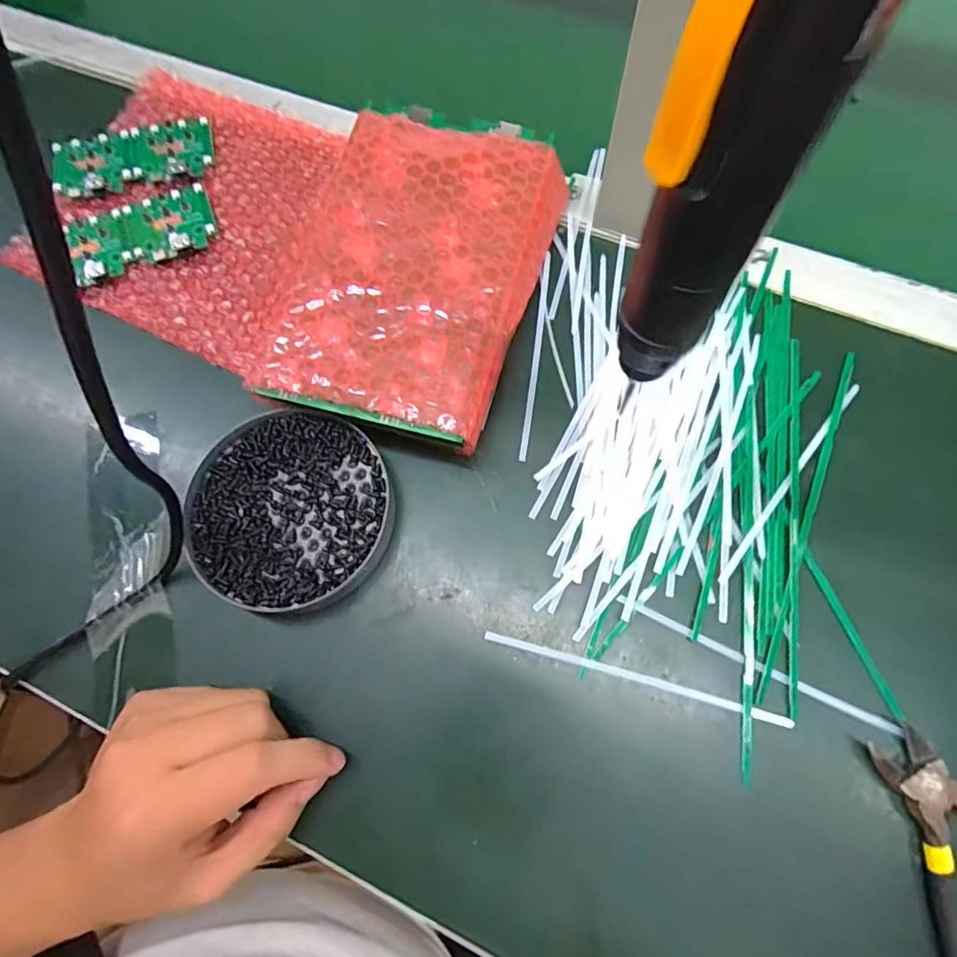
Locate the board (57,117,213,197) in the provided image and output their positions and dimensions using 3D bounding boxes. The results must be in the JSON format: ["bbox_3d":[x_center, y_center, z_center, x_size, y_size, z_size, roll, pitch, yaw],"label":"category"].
[{"bbox_3d":[-0.252,-0.234,0.385,0.110,0.007,0.056,-15,72,-2],"label":"board"}]

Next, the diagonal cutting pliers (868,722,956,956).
[{"bbox_3d":[0.226,0.180,0.230,0.103,0.024,0.129,-28,70,-11],"label":"diagonal cutting pliers"}]

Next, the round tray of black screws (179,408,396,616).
[{"bbox_3d":[-0.105,0.017,0.295,0.109,0.023,0.107,-1,72,3],"label":"round tray of black screws"}]

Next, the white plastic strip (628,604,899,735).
[{"bbox_3d":[0.145,0.097,0.270,0.135,0.006,0.006,24,75,10],"label":"white plastic strip"}]

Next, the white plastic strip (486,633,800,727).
[{"bbox_3d":[0.079,0.102,0.271,0.154,0.006,0.005,14,73,7],"label":"white plastic strip"}]

